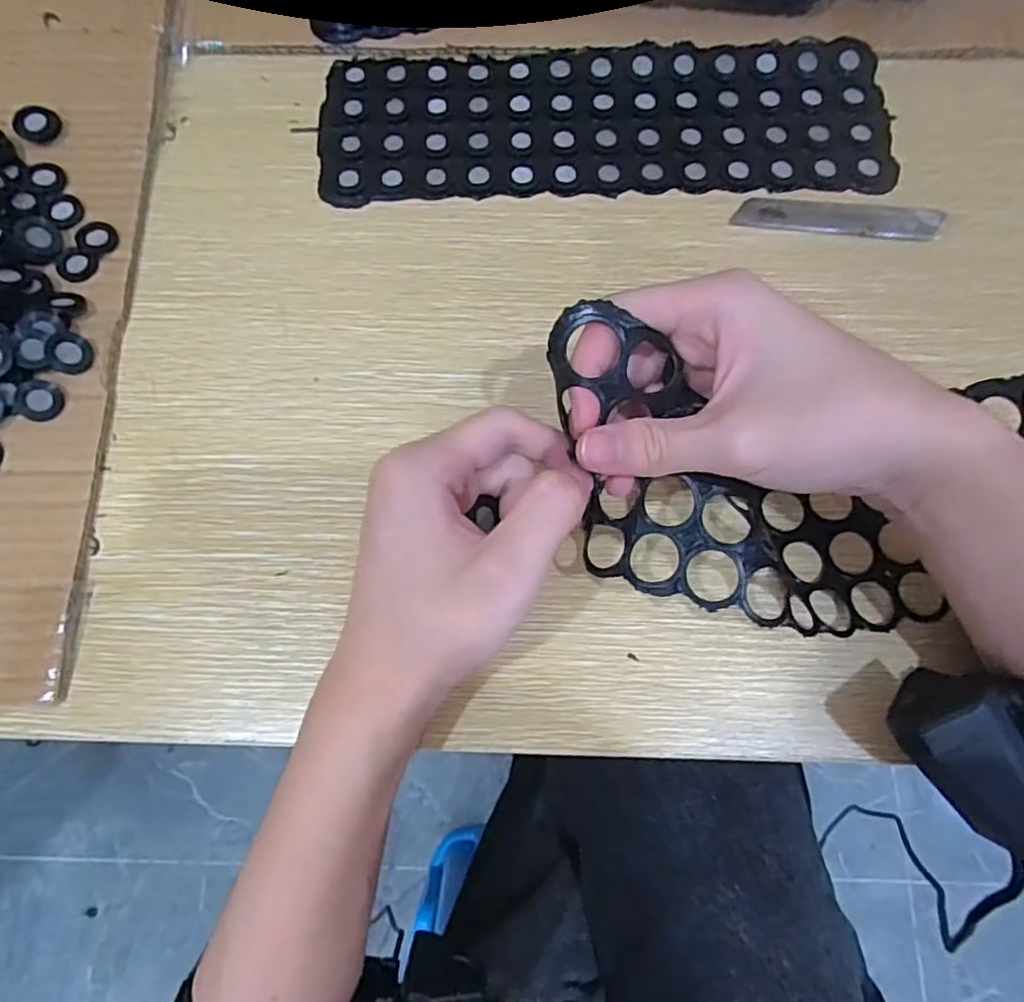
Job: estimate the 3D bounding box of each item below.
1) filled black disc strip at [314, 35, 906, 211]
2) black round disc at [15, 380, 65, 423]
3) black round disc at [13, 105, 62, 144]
[{"bbox_3d":[0.050,-0.203,0.354,0.293,0.009,0.091,-2,75,-1],"label":"filled black disc strip"},{"bbox_3d":[-0.213,-0.045,0.300,0.019,0.006,0.018,0,75,-1],"label":"black round disc"},{"bbox_3d":[-0.244,-0.194,0.340,0.021,0.009,0.021,0,75,-1],"label":"black round disc"}]

